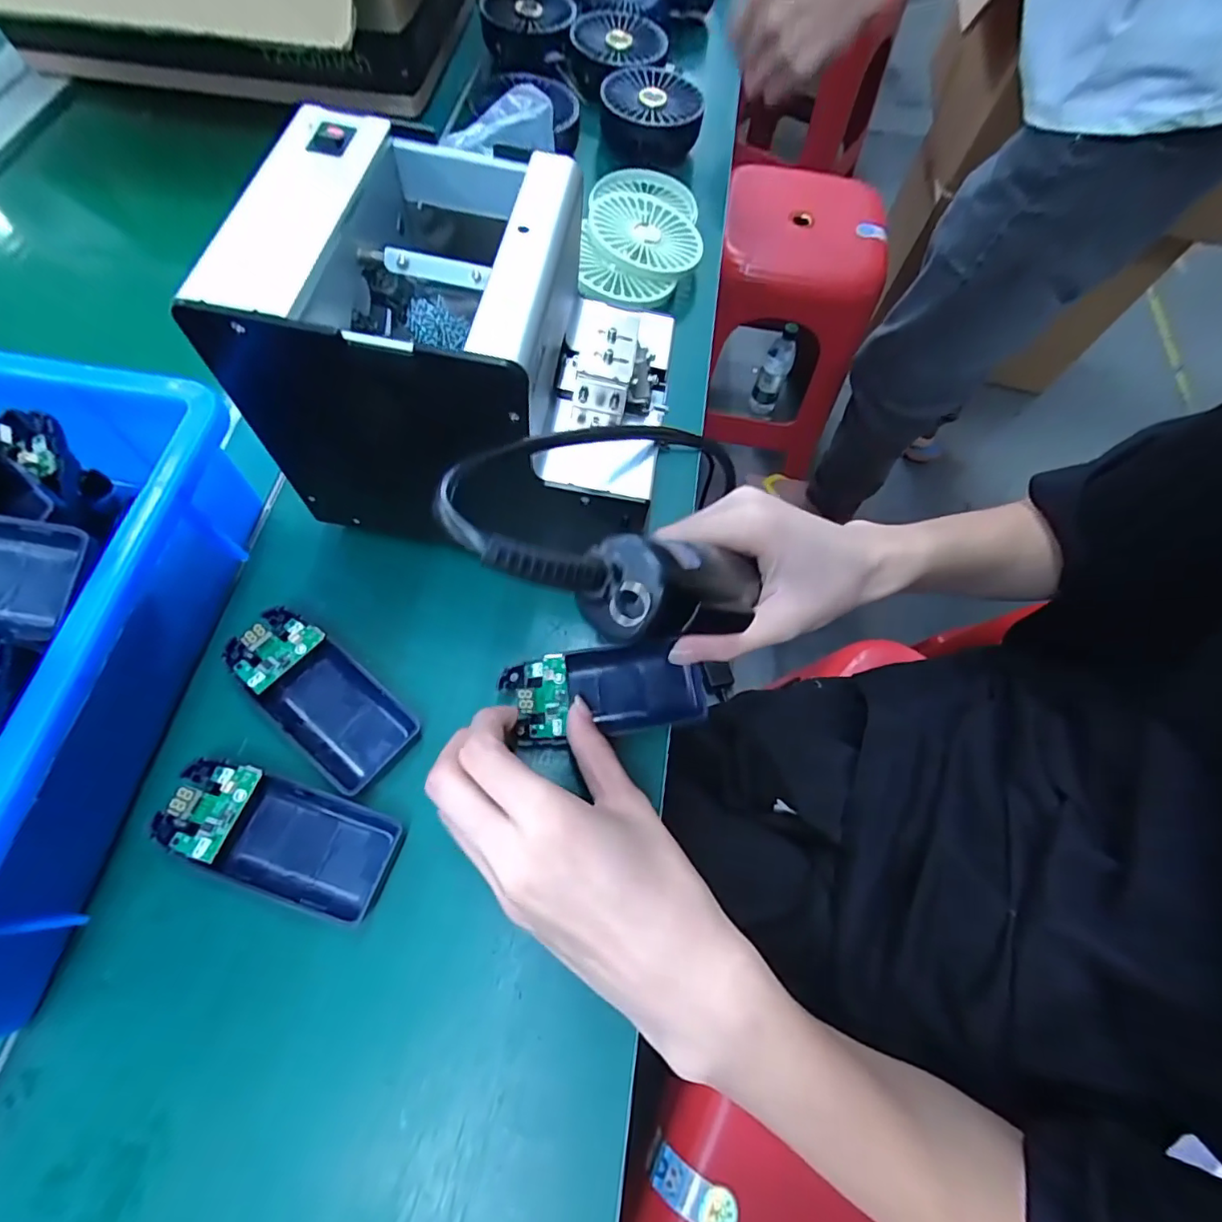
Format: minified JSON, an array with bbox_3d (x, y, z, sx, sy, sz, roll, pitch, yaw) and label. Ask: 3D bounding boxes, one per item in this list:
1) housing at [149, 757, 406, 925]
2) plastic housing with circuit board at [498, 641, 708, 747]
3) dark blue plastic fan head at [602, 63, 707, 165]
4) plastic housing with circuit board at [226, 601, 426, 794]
[{"bbox_3d":[-0.148,0.100,0.247,0.101,0.024,0.044,19,67,3],"label":"housing"},{"bbox_3d":[-0.002,0.041,0.284,0.101,0.017,0.045,-1,67,-15],"label":"plastic housing with circuit board"},{"bbox_3d":[0.034,-0.417,0.463,0.082,0.028,0.089,8,67,-2],"label":"dark blue plastic fan head"},{"bbox_3d":[-0.143,0.040,0.271,0.101,0.022,0.043,40,70,11],"label":"plastic housing with circuit board"}]

